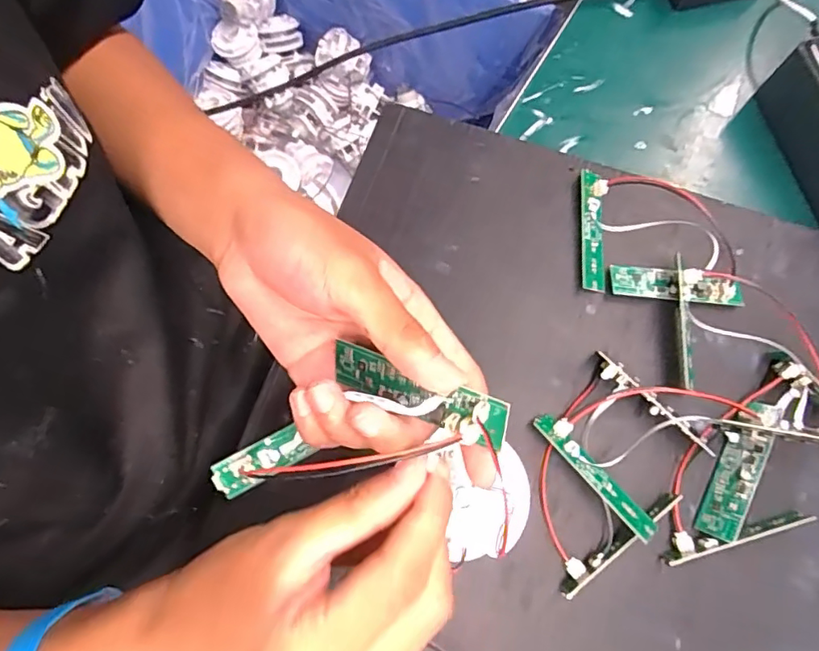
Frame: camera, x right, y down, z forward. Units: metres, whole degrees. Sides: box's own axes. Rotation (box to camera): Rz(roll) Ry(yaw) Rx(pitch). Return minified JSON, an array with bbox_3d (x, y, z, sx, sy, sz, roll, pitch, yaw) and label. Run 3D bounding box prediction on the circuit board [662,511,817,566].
[{"bbox_3d":[0.184,0.116,0.293,0.088,0.015,0.013,-12,75,-2],"label":"circuit board"}]

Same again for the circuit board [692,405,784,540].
[{"bbox_3d":[0.185,0.081,0.298,0.022,0.007,0.078,16,80,46],"label":"circuit board"}]

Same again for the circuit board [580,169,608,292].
[{"bbox_3d":[0.119,-0.062,0.344,0.016,0.013,0.081,2,75,2],"label":"circuit board"}]

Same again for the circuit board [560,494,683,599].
[{"bbox_3d":[0.114,0.119,0.294,0.082,0.017,0.014,-39,78,-8],"label":"circuit board"}]

